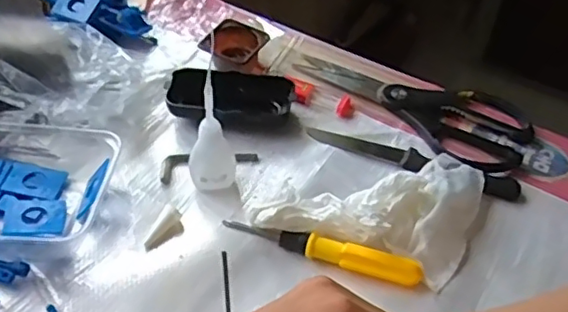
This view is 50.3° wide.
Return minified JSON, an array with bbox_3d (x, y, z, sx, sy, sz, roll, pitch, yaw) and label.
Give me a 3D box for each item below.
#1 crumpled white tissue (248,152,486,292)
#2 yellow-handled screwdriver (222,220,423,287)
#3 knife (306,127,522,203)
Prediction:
[{"bbox_3d":[0.068,0.024,0.457,0.156,0.042,0.118,14,46,11],"label":"crumpled white tissue"},{"bbox_3d":[0.027,0.065,0.432,0.141,0.016,0.019,15,46,12],"label":"yellow-handled screwdriver"},{"bbox_3d":[0.107,0.002,0.505,0.179,0.008,0.023,16,46,12],"label":"knife"}]

